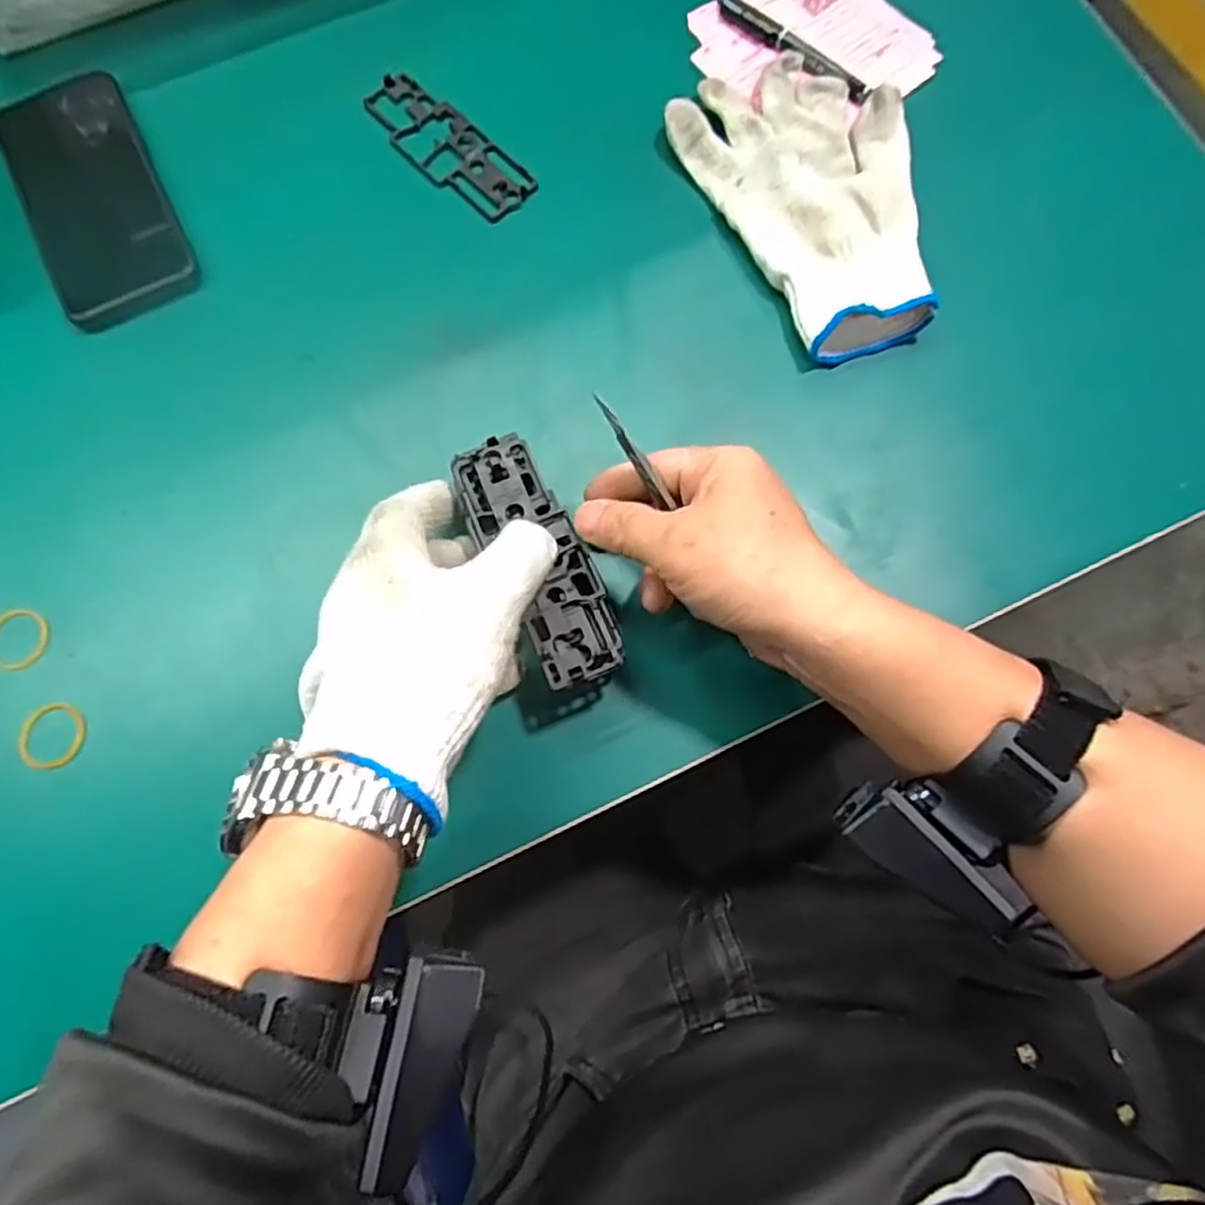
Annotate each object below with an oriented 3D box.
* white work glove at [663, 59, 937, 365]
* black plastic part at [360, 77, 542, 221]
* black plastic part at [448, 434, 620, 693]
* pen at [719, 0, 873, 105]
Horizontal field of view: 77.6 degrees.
[{"bbox_3d":[0.130,-0.236,0.431,0.116,0.027,0.190,-26,77,-7],"label":"white work glove"},{"bbox_3d":[-0.095,-0.278,0.457,0.045,0.007,0.124,-41,79,-10],"label":"black plastic part"},{"bbox_3d":[-0.030,-0.021,0.357,0.043,0.010,0.126,-26,77,-6],"label":"black plastic part"},{"bbox_3d":[0.117,-0.344,0.463,0.119,0.011,0.014,43,79,10],"label":"pen"}]

